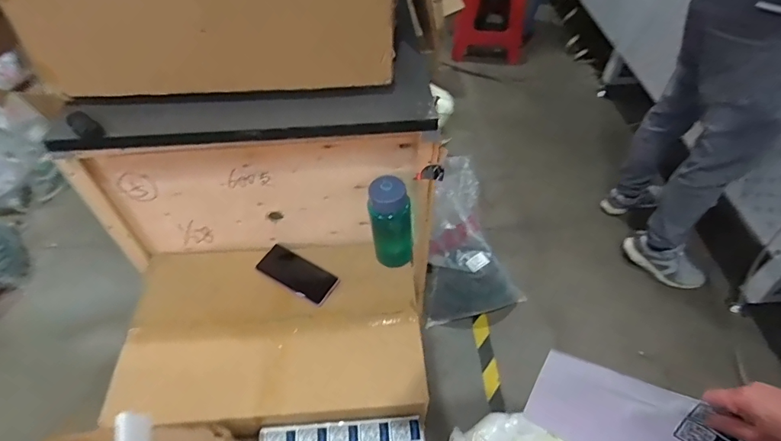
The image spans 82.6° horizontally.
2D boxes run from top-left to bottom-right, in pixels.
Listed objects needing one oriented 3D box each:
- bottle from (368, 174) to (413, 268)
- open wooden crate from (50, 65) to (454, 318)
[{"bbox_3d":[0.002,0.001,0.862,0.079,0.200,0.068,0,51,1],"label":"bottle"},{"bbox_3d":[-0.228,-0.062,0.825,0.631,0.340,0.117,-7,51,-4],"label":"open wooden crate"}]

